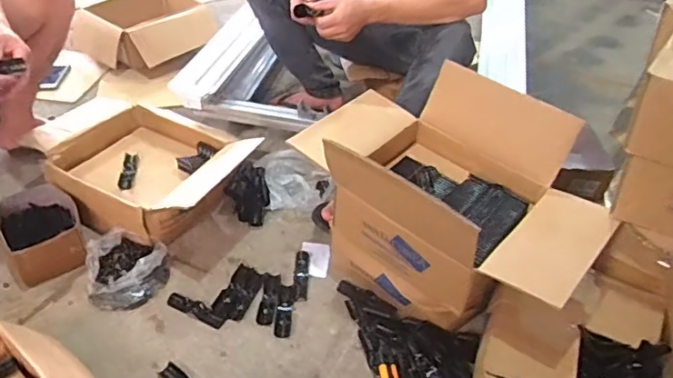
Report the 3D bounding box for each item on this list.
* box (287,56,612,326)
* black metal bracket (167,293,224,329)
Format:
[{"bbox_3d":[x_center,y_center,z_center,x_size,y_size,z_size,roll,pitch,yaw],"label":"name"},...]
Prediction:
[{"bbox_3d":[0.208,0.030,1.083,0.557,0.339,0.388,23,44,22],"label":"box"},{"bbox_3d":[-0.284,0.245,1.121,0.125,0.020,0.033,18,42,16],"label":"black metal bracket"}]

